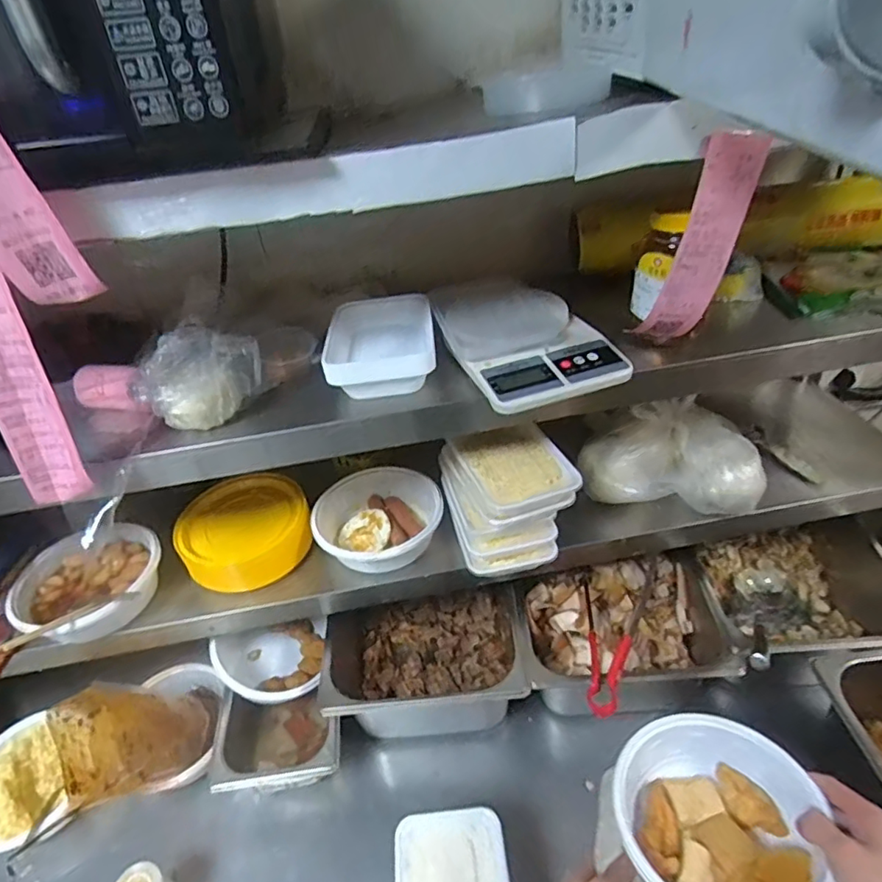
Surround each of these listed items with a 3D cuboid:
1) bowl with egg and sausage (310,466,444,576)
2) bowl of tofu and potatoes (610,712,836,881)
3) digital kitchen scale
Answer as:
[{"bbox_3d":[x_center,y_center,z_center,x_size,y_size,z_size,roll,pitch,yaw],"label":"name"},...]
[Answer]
[{"bbox_3d":[-0.084,0.103,0.770,0.173,0.055,0.169,-4,37,3],"label":"bowl with egg and sausage"},{"bbox_3d":[0.236,0.337,0.502,0.157,0.067,0.163,-4,37,3],"label":"bowl of tofu and potatoes"},{"bbox_3d":[0.083,-0.125,0.633,0.160,0.045,0.242,-17,38,-12],"label":"digital kitchen scale"}]

